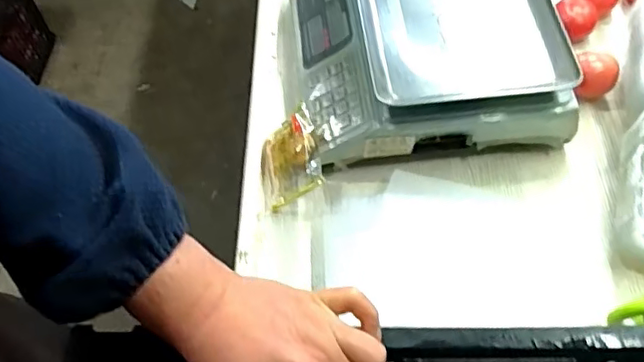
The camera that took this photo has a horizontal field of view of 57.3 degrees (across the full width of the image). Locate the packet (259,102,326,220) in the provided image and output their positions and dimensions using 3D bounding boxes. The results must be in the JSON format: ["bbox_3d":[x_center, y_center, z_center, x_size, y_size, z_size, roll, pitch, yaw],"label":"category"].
[{"bbox_3d":[-0.042,-0.029,0.742,0.079,0.063,0.121,-6,58,0],"label":"packet"}]

